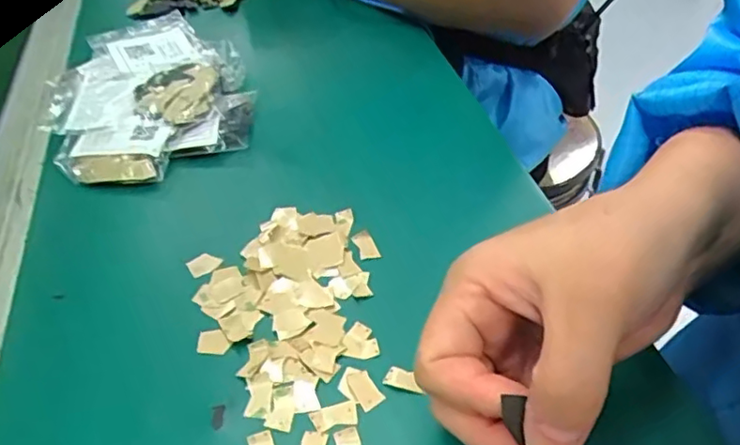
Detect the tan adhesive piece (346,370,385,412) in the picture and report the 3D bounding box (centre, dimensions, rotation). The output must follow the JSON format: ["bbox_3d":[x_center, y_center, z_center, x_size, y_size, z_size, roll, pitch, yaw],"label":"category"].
[{"bbox_3d":[-0.002,0.074,0.277,0.011,0.004,0.019,-24,48,-23],"label":"tan adhesive piece"}]

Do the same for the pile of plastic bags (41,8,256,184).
[{"bbox_3d":[-0.158,-0.099,0.447,0.130,0.026,0.201,-12,44,-12],"label":"pile of plastic bags"}]

